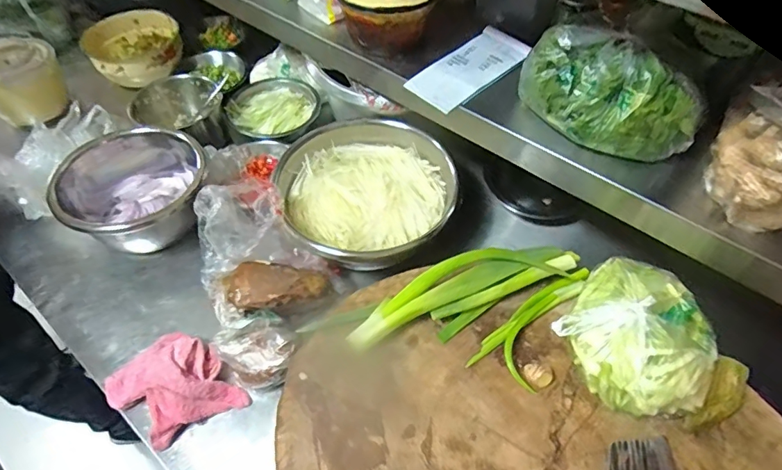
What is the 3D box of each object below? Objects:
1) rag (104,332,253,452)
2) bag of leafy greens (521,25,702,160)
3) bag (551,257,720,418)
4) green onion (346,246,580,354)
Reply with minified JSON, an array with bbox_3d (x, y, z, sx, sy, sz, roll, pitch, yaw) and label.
[{"bbox_3d":[-0.269,0.182,0.583,0.154,0.061,0.113,29,58,21],"label":"rag"},{"bbox_3d":[0.237,-0.161,0.530,0.203,0.096,0.095,32,59,23],"label":"bag of leafy greens"},{"bbox_3d":[0.255,0.103,0.488,0.140,0.078,0.144,34,60,24],"label":"bag"},{"bbox_3d":[0.085,0.062,0.544,0.281,0.043,0.070,-22,55,-15],"label":"green onion"}]

